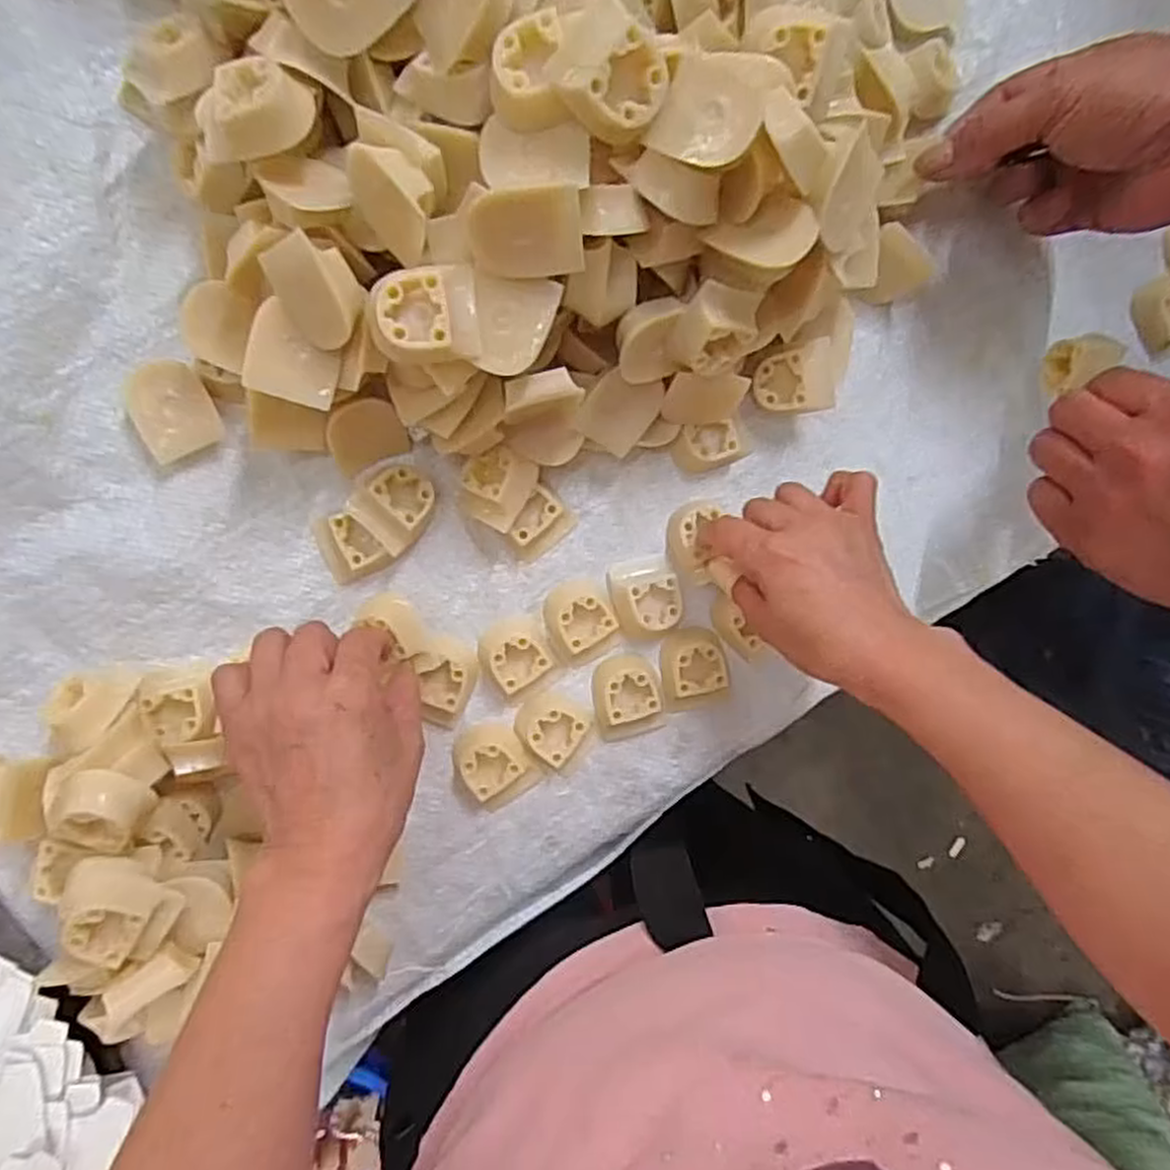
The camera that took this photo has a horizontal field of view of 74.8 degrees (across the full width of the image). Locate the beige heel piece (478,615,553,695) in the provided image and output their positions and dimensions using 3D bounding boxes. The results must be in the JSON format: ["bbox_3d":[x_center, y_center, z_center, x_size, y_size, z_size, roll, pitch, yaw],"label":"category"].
[{"bbox_3d":[-0.040,0.039,0.431,0.036,0.015,0.037,-30,98,-5],"label":"beige heel piece"}]

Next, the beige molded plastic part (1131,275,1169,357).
[{"bbox_3d":[0.357,-0.166,0.465,0.032,0.018,0.042,-21,97,-6],"label":"beige molded plastic part"}]

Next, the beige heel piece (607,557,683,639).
[{"bbox_3d":[0.036,0.008,0.438,0.038,0.017,0.046,-9,96,-7],"label":"beige heel piece"}]

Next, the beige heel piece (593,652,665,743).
[{"bbox_3d":[0.026,0.065,0.439,0.039,0.016,0.048,-10,96,-7],"label":"beige heel piece"}]

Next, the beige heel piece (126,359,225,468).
[{"bbox_3d":[-0.212,-0.091,0.394,0.038,0.009,0.047,-21,120,-7],"label":"beige heel piece"}]

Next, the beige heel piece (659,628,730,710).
[{"bbox_3d":[0.064,0.050,0.444,0.038,0.013,0.046,-7,96,-7],"label":"beige heel piece"}]

